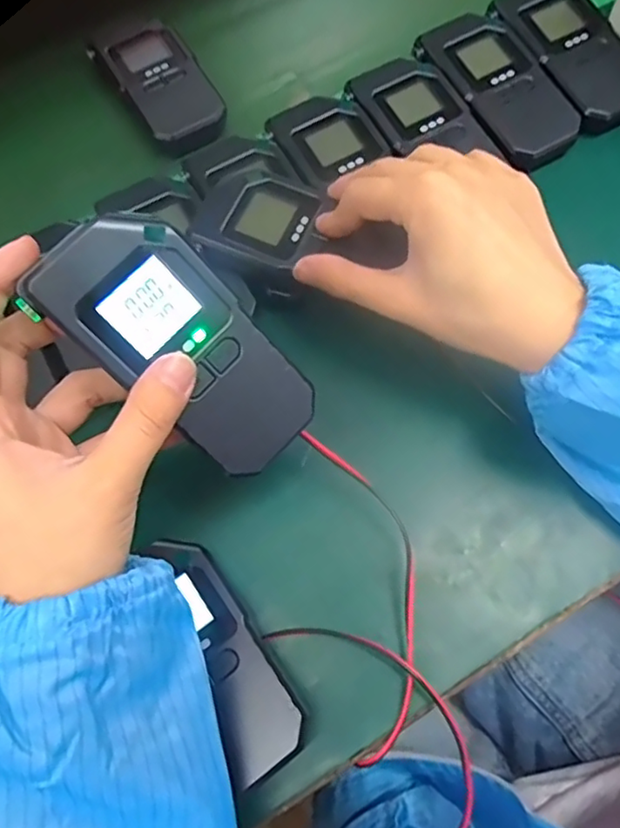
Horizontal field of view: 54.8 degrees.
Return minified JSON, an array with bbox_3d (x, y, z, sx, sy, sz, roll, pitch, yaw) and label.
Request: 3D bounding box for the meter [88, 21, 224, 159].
[{"bbox_3d":[-0.103,-0.231,0.420,0.056,0.022,0.104,-32,73,-11],"label":"meter"}]

